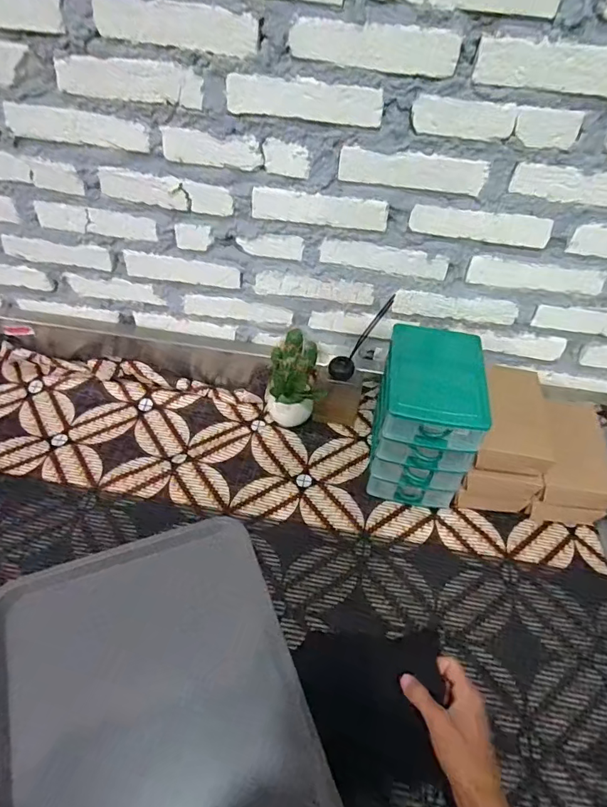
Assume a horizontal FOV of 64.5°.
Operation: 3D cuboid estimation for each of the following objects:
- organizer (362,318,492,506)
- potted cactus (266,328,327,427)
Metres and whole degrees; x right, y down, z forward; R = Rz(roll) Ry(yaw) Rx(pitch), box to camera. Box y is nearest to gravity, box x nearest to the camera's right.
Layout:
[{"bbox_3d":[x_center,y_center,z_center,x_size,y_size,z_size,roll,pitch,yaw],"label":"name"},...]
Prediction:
[{"bbox_3d":[0.181,0.030,0.725,0.136,0.228,0.157,7,46,2],"label":"organizer"},{"bbox_3d":[-0.015,-0.040,0.812,0.084,0.192,0.073,-6,47,-10],"label":"potted cactus"}]

